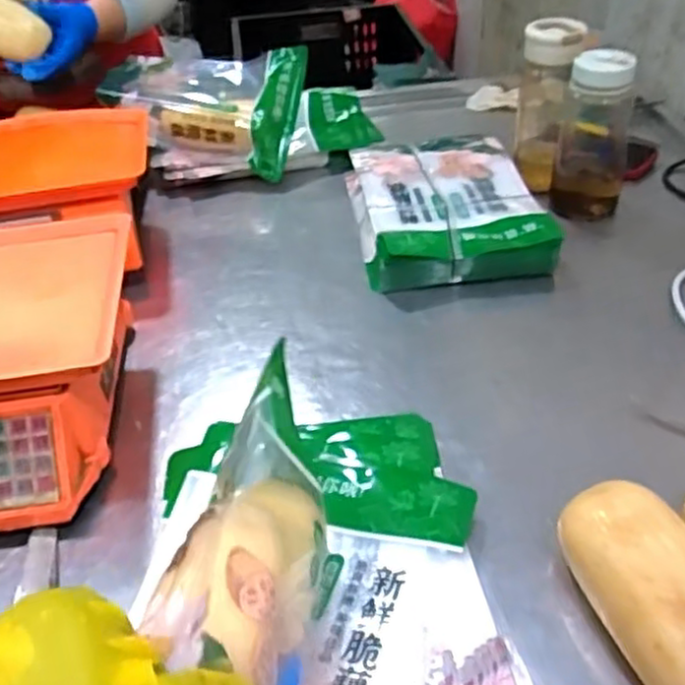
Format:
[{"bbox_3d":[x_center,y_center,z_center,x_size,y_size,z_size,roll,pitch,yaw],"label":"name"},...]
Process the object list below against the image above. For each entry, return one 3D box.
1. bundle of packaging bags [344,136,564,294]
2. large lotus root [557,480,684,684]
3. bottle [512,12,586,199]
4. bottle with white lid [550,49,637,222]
[{"bbox_3d":[0.124,-0.175,0.907,0.210,0.057,0.308,-6,41,-3],"label":"bundle of packaging bags"},{"bbox_3d":[0.203,0.167,0.470,0.073,0.065,0.158,-16,43,-14],"label":"large lotus root"},{"bbox_3d":[0.256,-0.297,0.904,0.062,0.198,0.083,-2,41,1],"label":"bottle"},{"bbox_3d":[0.307,-0.254,0.868,0.085,0.193,0.081,12,44,17],"label":"bottle with white lid"}]

